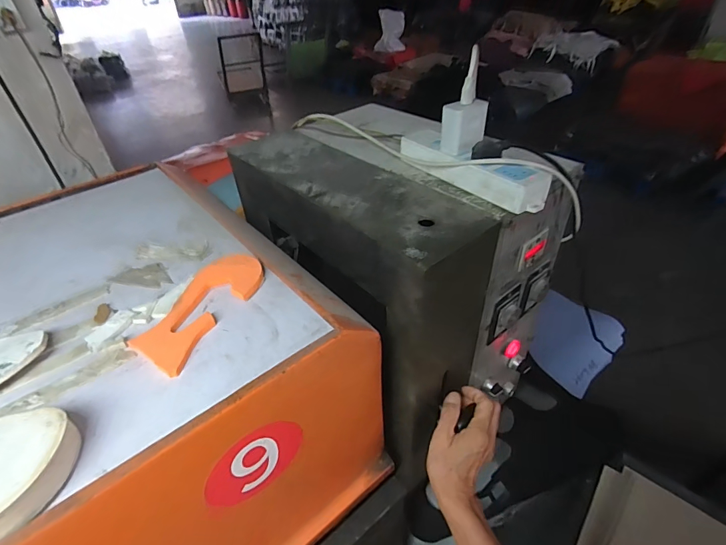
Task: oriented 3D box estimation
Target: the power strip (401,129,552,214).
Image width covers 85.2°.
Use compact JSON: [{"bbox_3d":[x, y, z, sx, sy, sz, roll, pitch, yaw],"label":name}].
[{"bbox_3d":[0.124,-0.120,0.460,0.047,0.033,0.205,-26,44,-24],"label":"power strip"}]

